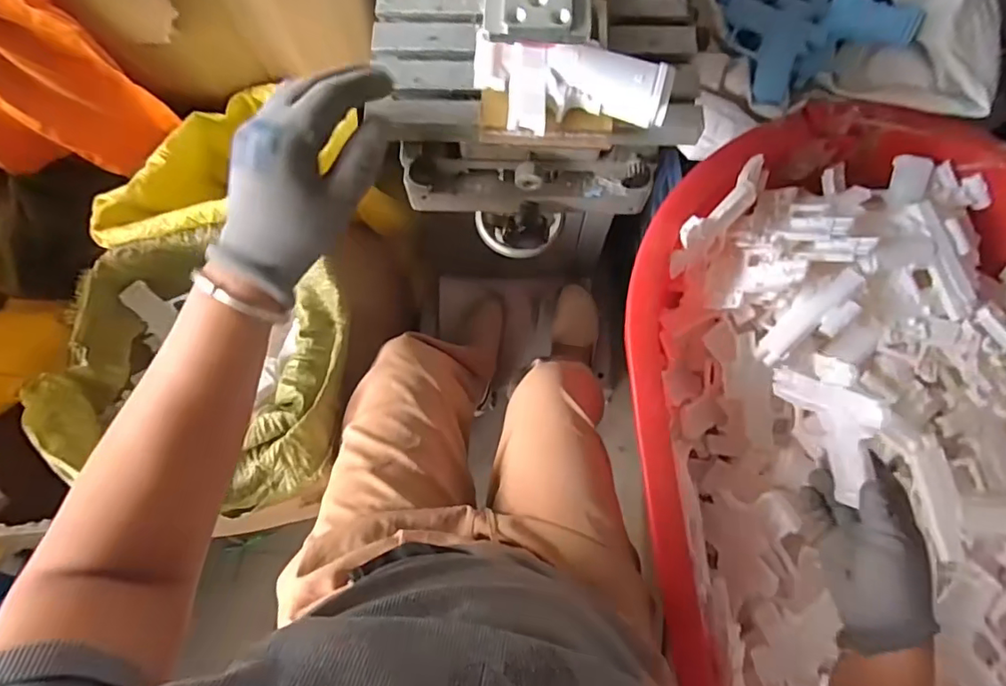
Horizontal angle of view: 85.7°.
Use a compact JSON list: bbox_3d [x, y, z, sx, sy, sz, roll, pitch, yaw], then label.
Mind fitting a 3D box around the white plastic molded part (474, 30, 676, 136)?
[{"bbox_3d":[0.043,-0.165,0.356,0.129,0.017,0.060,10,74,4],"label":"white plastic molded part"}]

